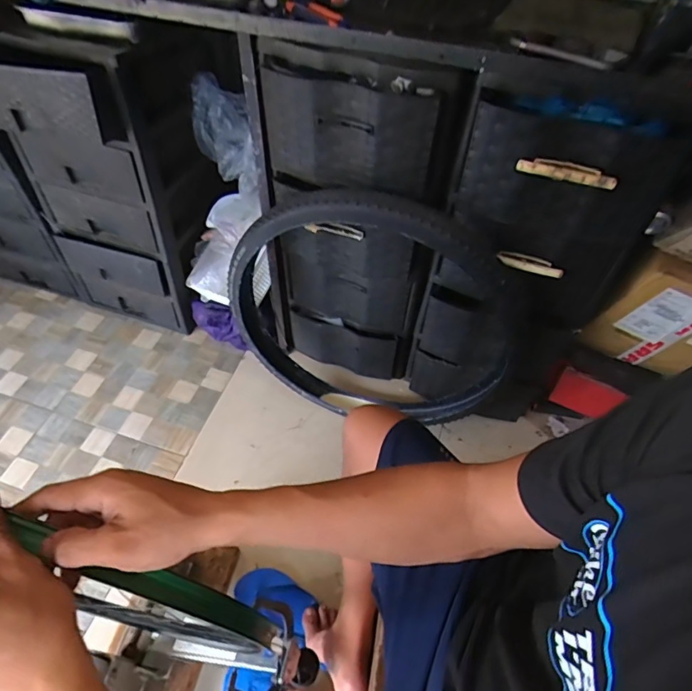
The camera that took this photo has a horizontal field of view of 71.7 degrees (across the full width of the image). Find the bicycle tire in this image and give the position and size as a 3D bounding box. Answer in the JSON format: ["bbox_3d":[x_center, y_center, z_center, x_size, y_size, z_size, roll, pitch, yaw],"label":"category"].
[{"bbox_3d":[0.051,-0.051,1.061,0.625,0.630,0.088,36,48,-16],"label":"bicycle tire"}]

